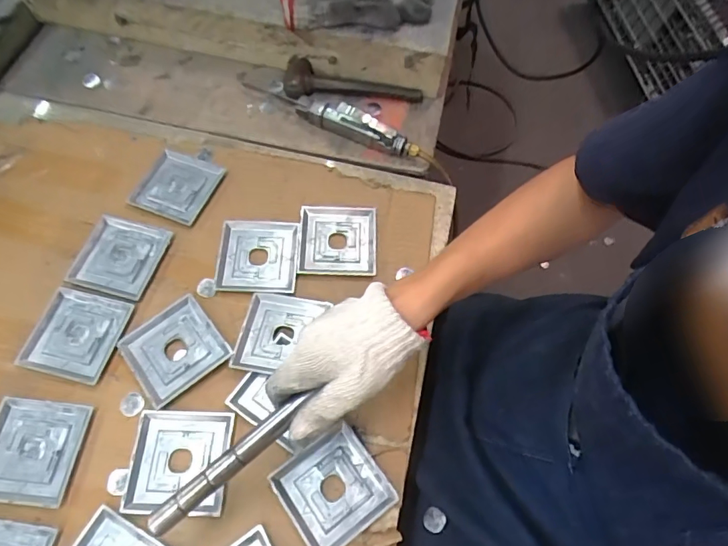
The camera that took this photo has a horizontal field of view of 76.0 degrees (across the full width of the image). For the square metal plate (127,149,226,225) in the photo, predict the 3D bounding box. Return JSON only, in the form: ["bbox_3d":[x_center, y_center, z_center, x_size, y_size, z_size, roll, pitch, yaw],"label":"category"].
[{"bbox_3d":[-0.234,-0.110,0.582,0.091,0.010,0.089,22,66,8],"label":"square metal plate"}]

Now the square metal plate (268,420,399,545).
[{"bbox_3d":[-0.028,0.202,0.438,0.089,0.006,0.089,-33,70,-16],"label":"square metal plate"}]

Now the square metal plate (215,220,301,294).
[{"bbox_3d":[-0.122,-0.019,0.538,0.089,0.018,0.085,2,64,-1],"label":"square metal plate"}]

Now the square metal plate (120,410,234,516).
[{"bbox_3d":[-0.174,0.178,0.442,0.090,0.008,0.089,2,64,-1],"label":"square metal plate"}]

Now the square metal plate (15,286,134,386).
[{"bbox_3d":[-0.307,0.064,0.498,0.092,0.007,0.090,15,65,5],"label":"square metal plate"}]

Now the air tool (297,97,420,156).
[{"bbox_3d":[-0.011,-0.195,0.614,0.173,0.037,0.031,30,67,11],"label":"air tool"}]

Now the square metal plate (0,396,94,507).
[{"bbox_3d":[-0.319,0.169,0.447,0.093,0.005,0.090,6,64,0],"label":"square metal plate"}]

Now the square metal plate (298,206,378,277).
[{"bbox_3d":[-0.031,-0.040,0.547,0.089,0.010,0.086,1,64,-2],"label":"square metal plate"}]

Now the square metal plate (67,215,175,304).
[{"bbox_3d":[-0.281,-0.021,0.537,0.094,0.008,0.093,18,65,6],"label":"square metal plate"}]

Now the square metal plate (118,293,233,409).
[{"bbox_3d":[-0.198,0.078,0.486,0.090,0.010,0.087,-36,71,-17],"label":"square metal plate"}]

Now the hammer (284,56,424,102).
[{"bbox_3d":[-0.016,-0.271,0.660,0.194,0.034,0.059,2,64,-1],"label":"hammer"}]

